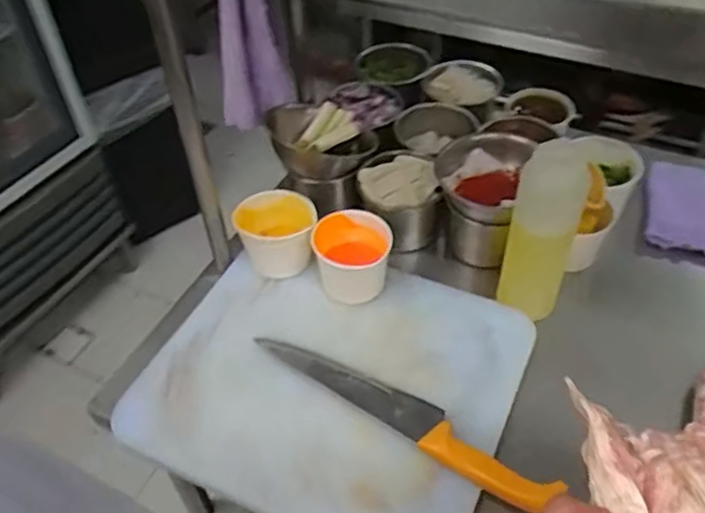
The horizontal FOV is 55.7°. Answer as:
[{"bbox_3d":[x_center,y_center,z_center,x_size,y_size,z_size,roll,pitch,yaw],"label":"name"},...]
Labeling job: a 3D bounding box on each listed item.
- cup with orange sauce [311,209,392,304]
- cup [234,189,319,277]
[{"bbox_3d":[0.003,-0.002,0.805,0.091,0.063,0.092,-3,46,3],"label":"cup with orange sauce"},{"bbox_3d":[-0.097,-0.033,0.839,0.097,0.062,0.096,-13,46,-6],"label":"cup"}]

